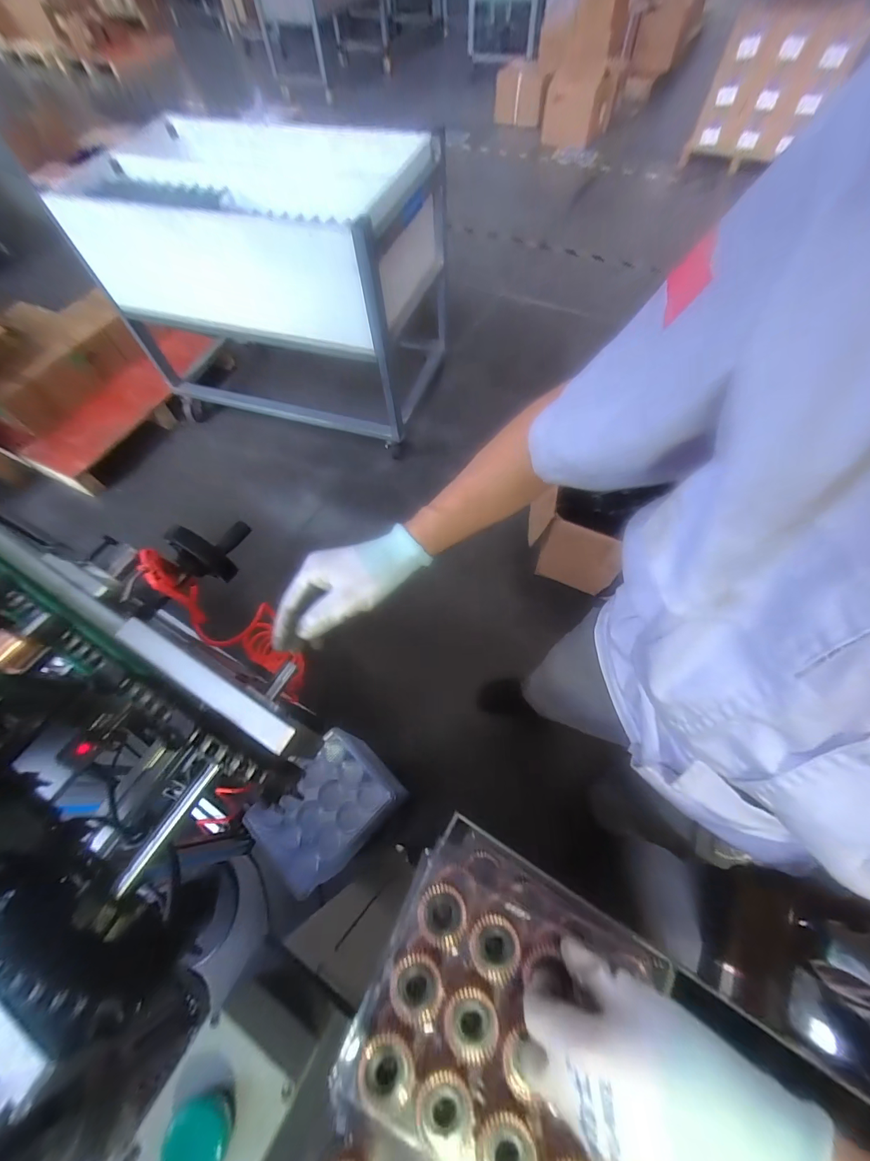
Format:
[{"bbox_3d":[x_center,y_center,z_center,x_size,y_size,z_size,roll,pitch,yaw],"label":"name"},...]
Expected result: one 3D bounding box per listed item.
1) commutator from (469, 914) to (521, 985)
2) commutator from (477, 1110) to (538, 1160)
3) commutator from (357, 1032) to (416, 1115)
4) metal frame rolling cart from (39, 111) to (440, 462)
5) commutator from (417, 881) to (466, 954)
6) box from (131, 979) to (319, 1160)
[{"bbox_3d":[0.046,0.279,0.312,0.037,0.015,0.041,-4,62,1],"label":"commutator"},{"bbox_3d":[0.046,0.363,0.262,0.034,0.015,0.033,15,64,10],"label":"commutator"},{"bbox_3d":[-0.033,0.334,0.278,0.037,0.014,0.038,-1,63,2],"label":"commutator"},{"bbox_3d":[-0.529,-0.926,1.355,0.979,0.692,0.537,13,64,9],"label":"metal frame rolling cart"},{"bbox_3d":[0.005,0.262,0.322,0.036,0.015,0.041,16,64,10],"label":"commutator"},{"bbox_3d":[-0.138,0.349,0.275,0.077,0.066,0.080,26,67,15],"label":"box"}]

